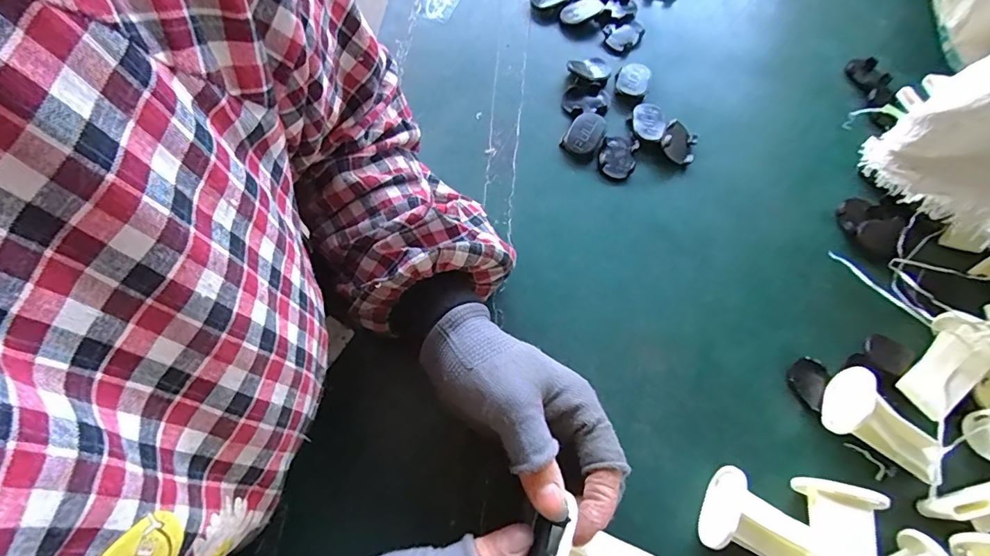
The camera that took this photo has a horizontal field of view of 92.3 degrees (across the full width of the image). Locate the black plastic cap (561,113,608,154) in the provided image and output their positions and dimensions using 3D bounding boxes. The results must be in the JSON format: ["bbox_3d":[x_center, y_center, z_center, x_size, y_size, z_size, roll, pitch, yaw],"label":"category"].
[{"bbox_3d":[0.077,-0.124,0.409,0.029,0.013,0.039,27,68,9],"label":"black plastic cap"}]

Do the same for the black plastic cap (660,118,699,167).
[{"bbox_3d":[0.157,-0.117,0.406,0.033,0.009,0.040,35,56,-17],"label":"black plastic cap"}]

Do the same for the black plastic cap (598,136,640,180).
[{"bbox_3d":[0.104,-0.103,0.404,0.031,0.010,0.040,21,67,7],"label":"black plastic cap"}]

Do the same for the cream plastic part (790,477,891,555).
[{"bbox_3d":[0.200,0.163,0.280,0.039,0.032,0.076,16,66,5],"label":"cream plastic part"}]

